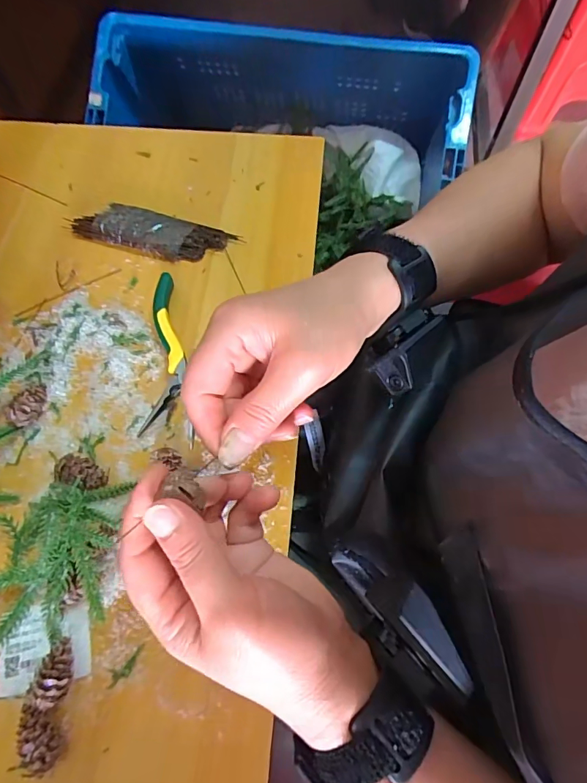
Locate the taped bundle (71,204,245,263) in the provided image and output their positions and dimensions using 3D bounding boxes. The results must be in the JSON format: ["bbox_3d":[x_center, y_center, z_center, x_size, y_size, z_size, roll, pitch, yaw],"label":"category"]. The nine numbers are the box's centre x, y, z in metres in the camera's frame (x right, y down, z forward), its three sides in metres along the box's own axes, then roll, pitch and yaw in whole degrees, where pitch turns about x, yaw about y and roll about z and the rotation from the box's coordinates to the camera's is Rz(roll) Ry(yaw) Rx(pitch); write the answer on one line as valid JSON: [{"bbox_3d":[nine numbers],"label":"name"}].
[{"bbox_3d":[-0.134,-0.152,0.421,0.151,0.013,0.046,16,64,6],"label":"taped bundle"}]

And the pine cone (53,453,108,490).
[{"bbox_3d":[-0.153,0.060,0.322,0.033,0.018,0.021,11,68,5],"label":"pine cone"}]

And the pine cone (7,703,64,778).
[{"bbox_3d":[-0.149,0.205,0.259,0.027,0.021,0.034,5,67,3],"label":"pine cone"}]

